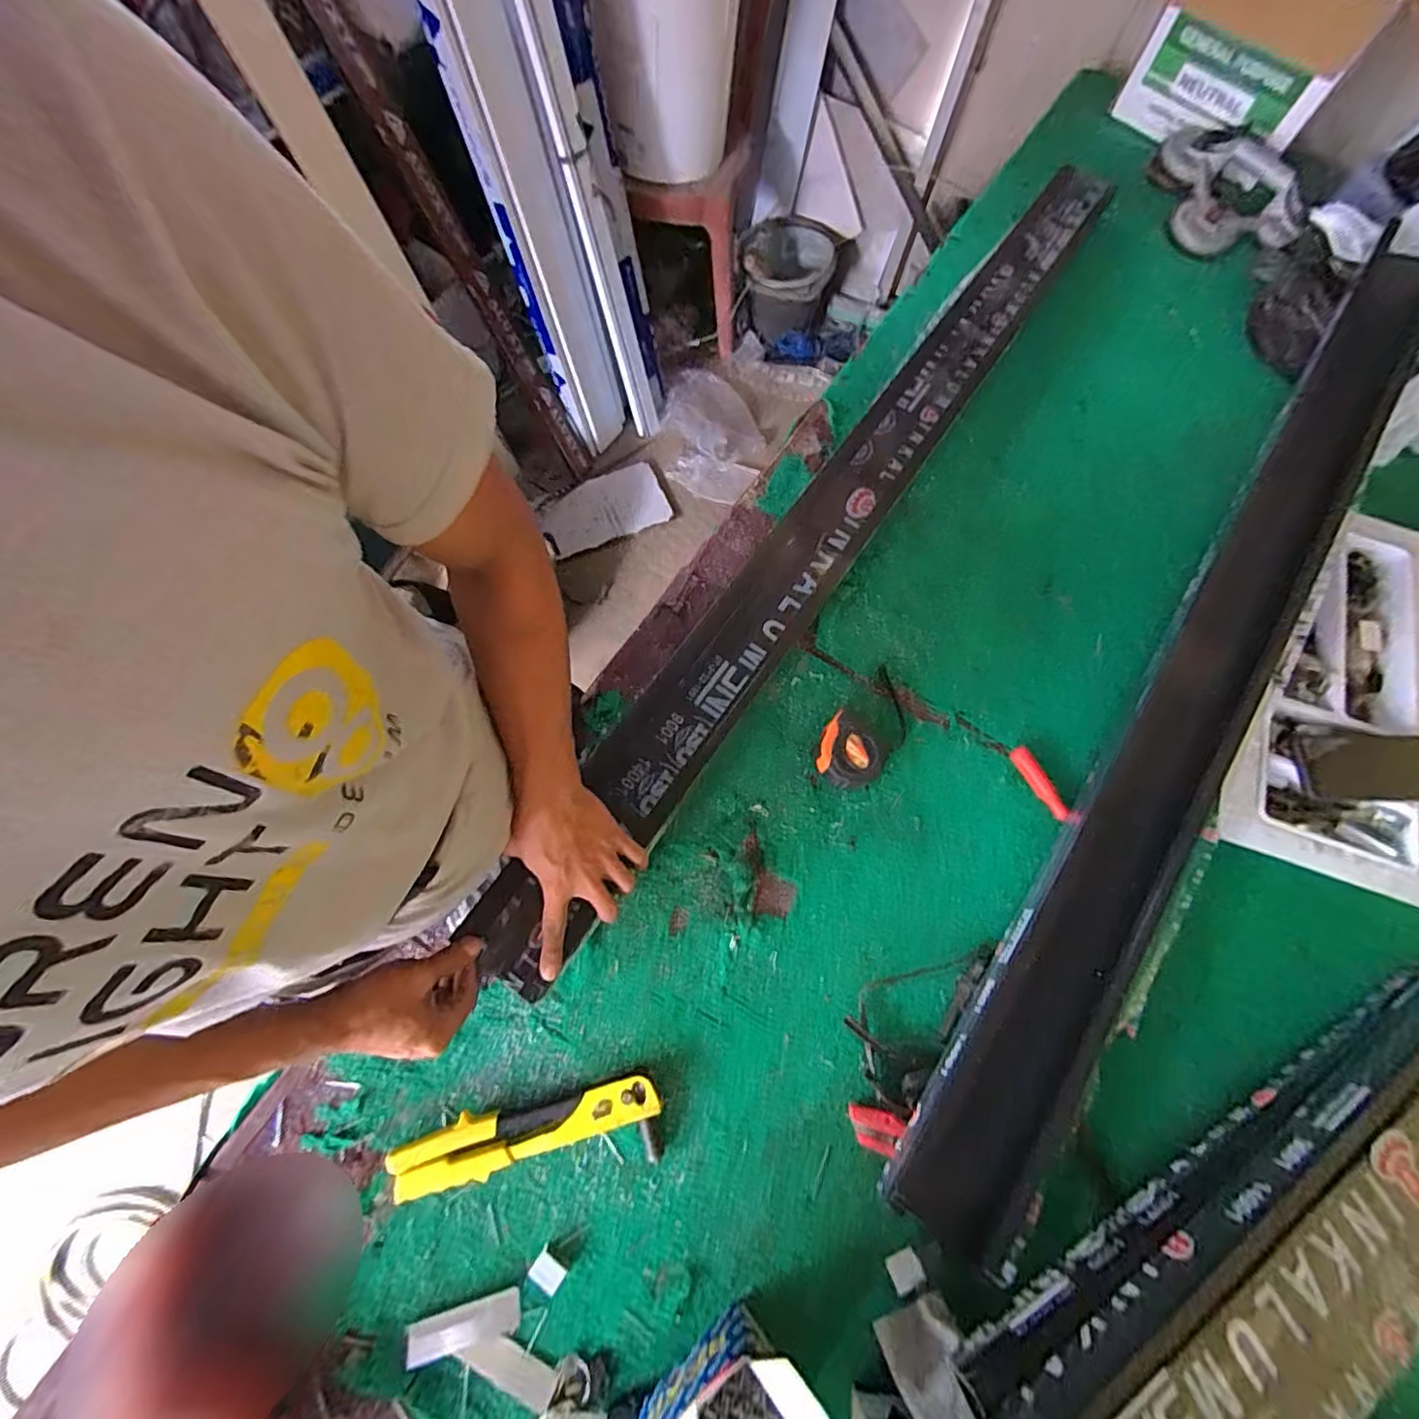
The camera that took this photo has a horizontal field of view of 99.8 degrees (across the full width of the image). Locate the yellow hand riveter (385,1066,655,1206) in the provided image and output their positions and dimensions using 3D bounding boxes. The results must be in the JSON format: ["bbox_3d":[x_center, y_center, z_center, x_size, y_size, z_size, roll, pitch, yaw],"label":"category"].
[{"bbox_3d":[-0.171,0.403,0.567,0.243,0.026,0.069,-6,74,-6],"label":"yellow hand riveter"}]

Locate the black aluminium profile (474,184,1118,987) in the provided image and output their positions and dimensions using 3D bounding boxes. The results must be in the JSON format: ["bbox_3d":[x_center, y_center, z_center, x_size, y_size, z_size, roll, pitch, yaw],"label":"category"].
[{"bbox_3d":[0.173,-0.266,0.749,0.107,0.045,1.316,34,74,11],"label":"black aluminium profile"}]

